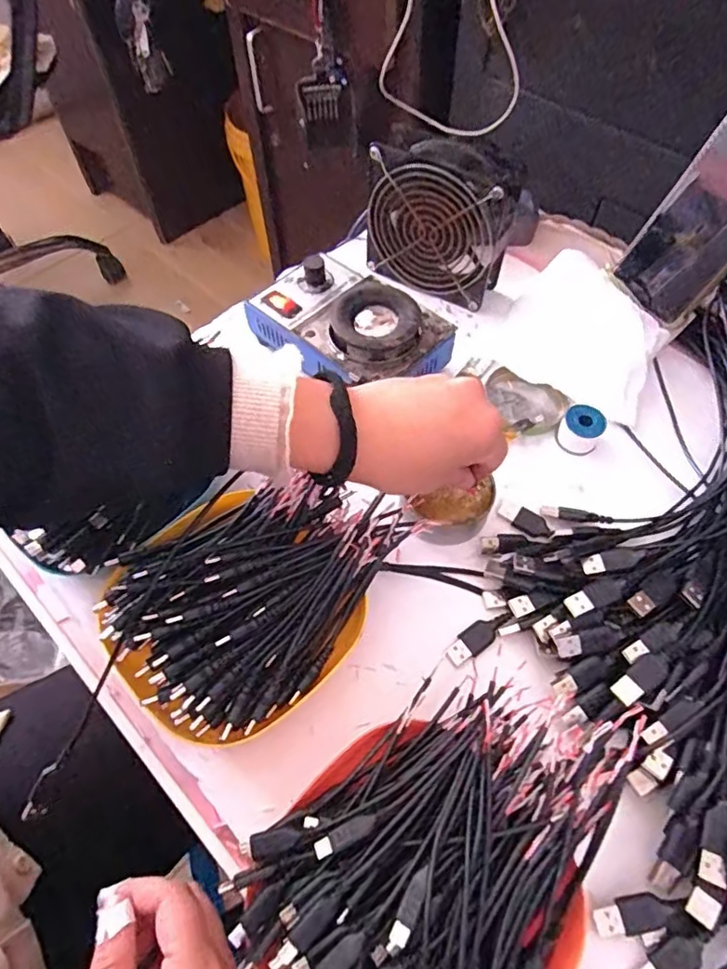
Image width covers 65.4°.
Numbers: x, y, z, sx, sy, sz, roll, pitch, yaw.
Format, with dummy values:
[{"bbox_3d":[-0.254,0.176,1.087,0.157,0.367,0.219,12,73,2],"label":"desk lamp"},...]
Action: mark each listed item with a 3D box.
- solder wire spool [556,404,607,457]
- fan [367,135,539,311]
[{"bbox_3d":[0.164,-0.041,0.428,0.030,0.028,0.027,27,63,16],"label":"solder wire spool"},{"bbox_3d":[0.064,-0.225,0.483,0.126,0.107,0.053,23,62,15],"label":"fan"}]

